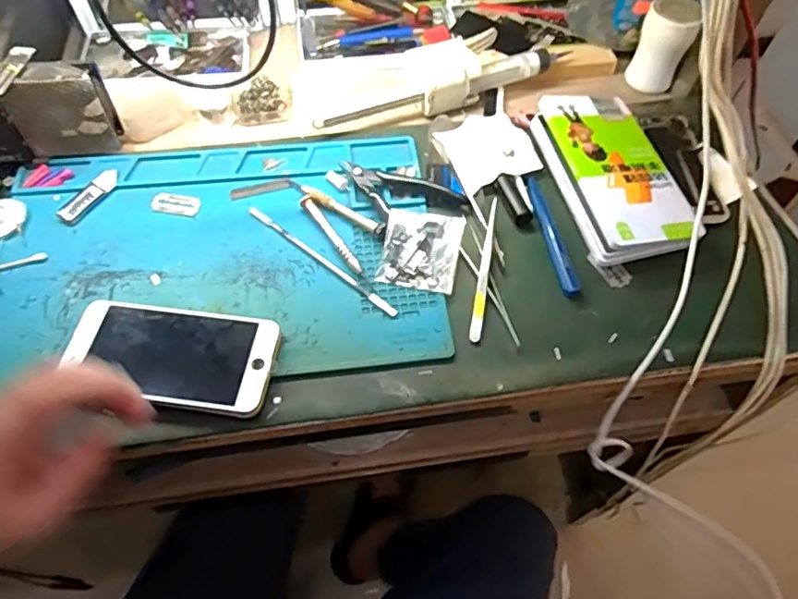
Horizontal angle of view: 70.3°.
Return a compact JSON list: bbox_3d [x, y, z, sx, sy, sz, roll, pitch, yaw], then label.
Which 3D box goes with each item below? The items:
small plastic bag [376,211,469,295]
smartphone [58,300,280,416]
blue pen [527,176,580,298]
[{"bbox_3d":[0.019,-0.041,0.490,0.065,0.010,0.069,9,75,9],"label":"small plastic bag"},{"bbox_3d":[-0.174,0.042,0.431,0.155,0.008,0.080,4,59,1],"label":"smartphone"},{"bbox_3d":[0.135,-0.060,0.505,0.015,0.009,0.131,-7,58,-5],"label":"blue pen"}]

